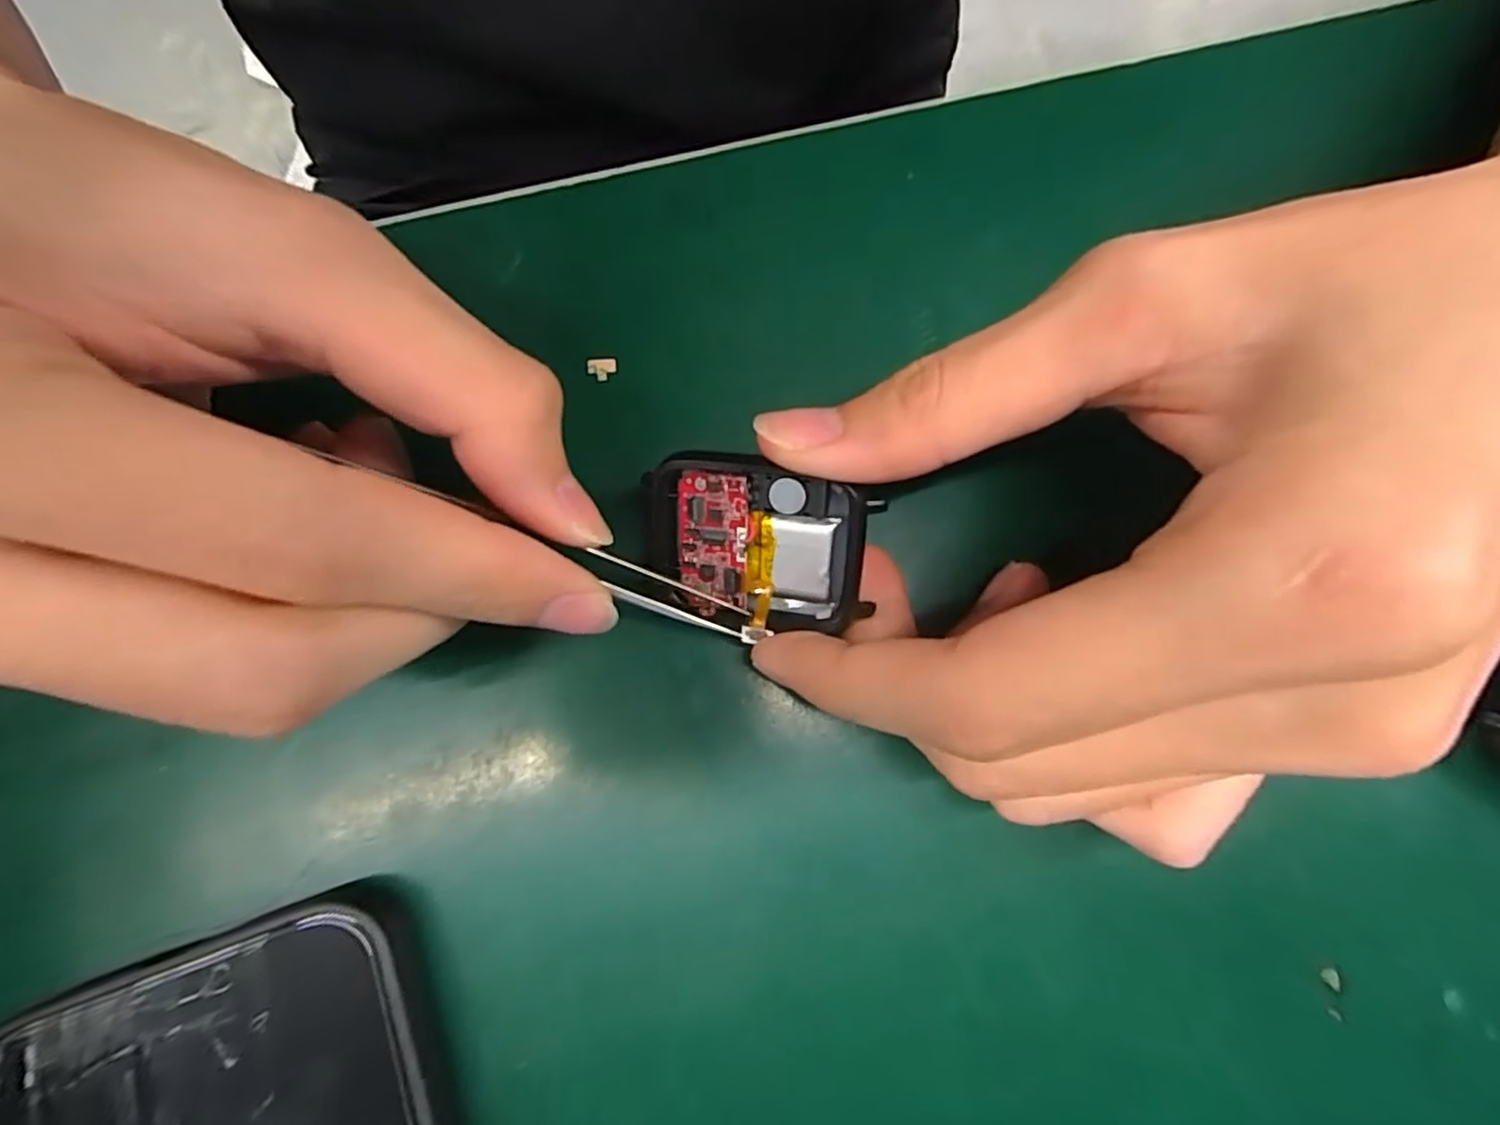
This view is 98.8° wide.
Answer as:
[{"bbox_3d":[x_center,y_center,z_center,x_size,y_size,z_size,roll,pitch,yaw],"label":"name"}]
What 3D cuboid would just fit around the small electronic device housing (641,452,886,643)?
[{"bbox_3d":[0.000,-0.003,0.131,0.047,0.010,0.035,14,117,13],"label":"small electronic device housing"}]

